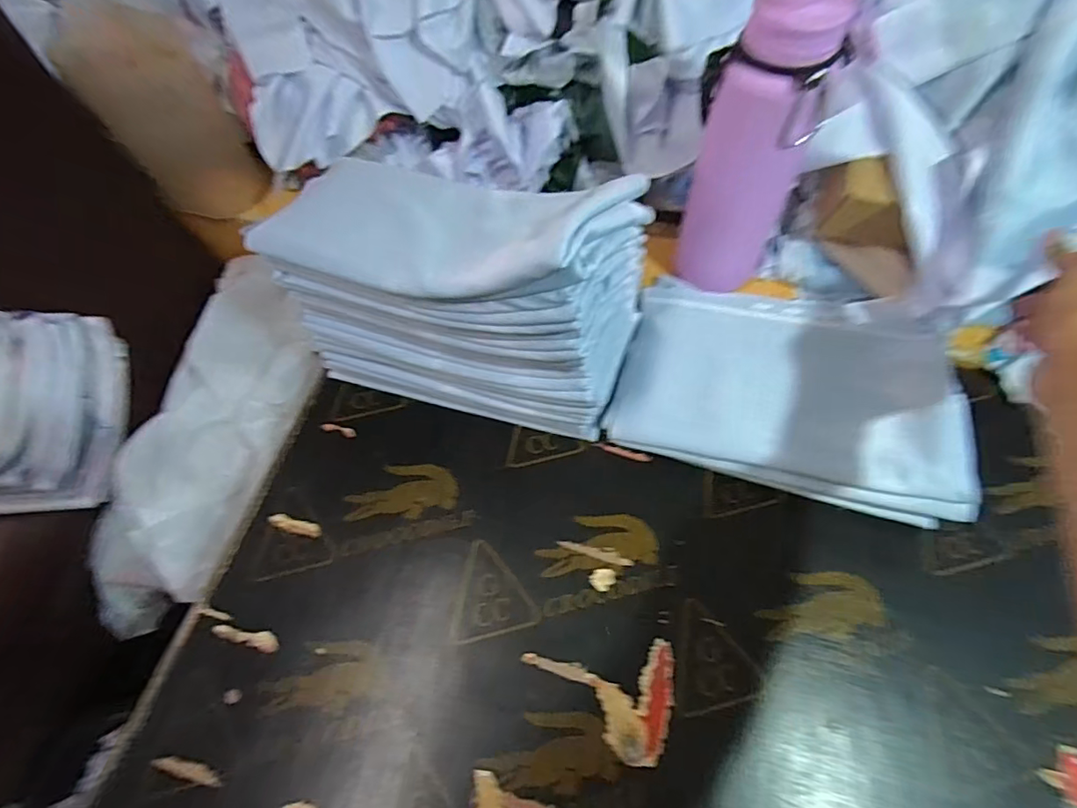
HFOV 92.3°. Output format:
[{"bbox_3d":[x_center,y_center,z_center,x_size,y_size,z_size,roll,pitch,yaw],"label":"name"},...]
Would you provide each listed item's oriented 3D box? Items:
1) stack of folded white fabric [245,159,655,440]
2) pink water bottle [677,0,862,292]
[{"bbox_3d":[-0.064,-0.117,0.458,0.295,0.238,0.160,14,65,8],"label":"stack of folded white fabric"},{"bbox_3d":[0.192,-0.226,0.479,0.099,0.271,0.077,34,69,17],"label":"pink water bottle"}]

